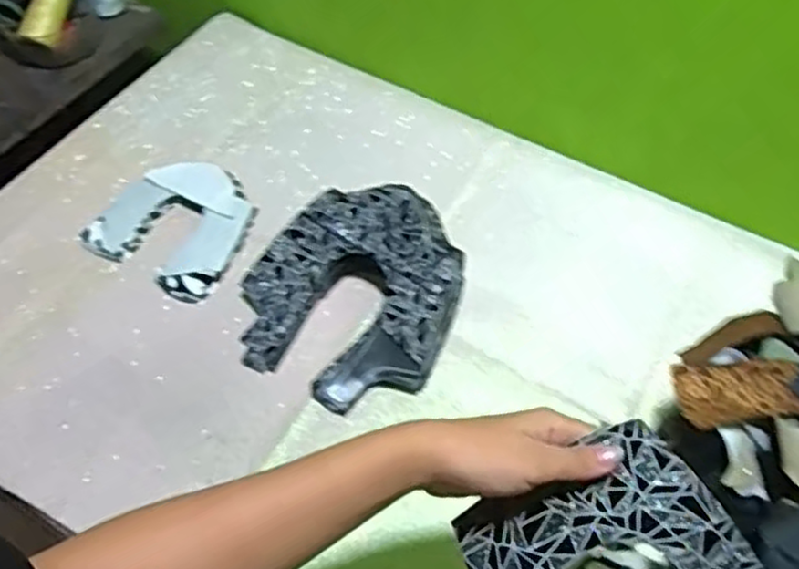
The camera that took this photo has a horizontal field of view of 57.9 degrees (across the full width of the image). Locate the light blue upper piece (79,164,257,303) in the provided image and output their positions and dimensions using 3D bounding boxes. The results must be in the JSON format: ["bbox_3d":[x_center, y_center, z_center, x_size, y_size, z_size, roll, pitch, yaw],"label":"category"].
[{"bbox_3d":[-0.230,-0.066,0.757,0.151,0.017,0.142,25,61,18],"label":"light blue upper piece"}]

